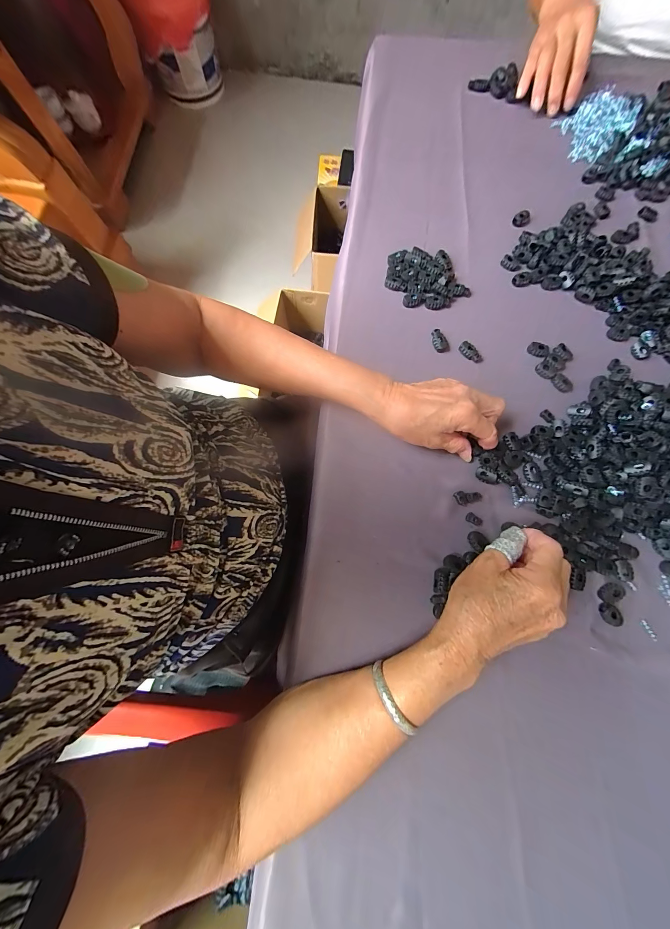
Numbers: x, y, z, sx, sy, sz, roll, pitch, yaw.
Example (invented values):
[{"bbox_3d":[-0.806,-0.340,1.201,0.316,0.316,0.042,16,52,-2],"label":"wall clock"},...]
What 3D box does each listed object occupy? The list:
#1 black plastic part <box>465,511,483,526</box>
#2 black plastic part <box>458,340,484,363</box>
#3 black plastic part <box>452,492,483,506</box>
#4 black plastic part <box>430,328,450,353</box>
[{"bbox_3d":[0.153,0.060,0.327,0.018,0.007,0.010,30,79,5],"label":"black plastic part"},{"bbox_3d":[0.167,-0.136,0.365,0.033,0.008,0.012,38,80,7],"label":"black plastic part"},{"bbox_3d":[0.148,0.038,0.331,0.032,0.004,0.015,3,78,0],"label":"black plastic part"},{"bbox_3d":[0.128,-0.152,0.369,0.017,0.011,0.030,-23,79,-6],"label":"black plastic part"}]

